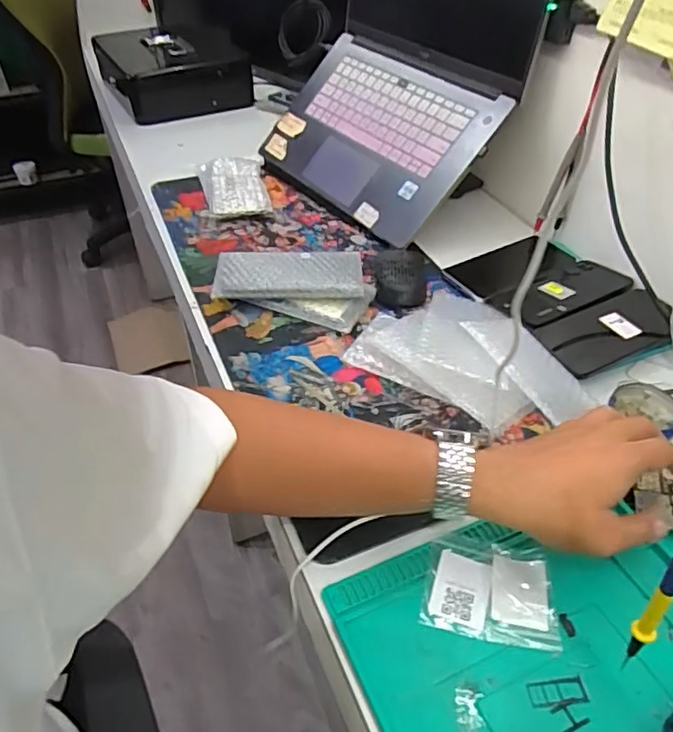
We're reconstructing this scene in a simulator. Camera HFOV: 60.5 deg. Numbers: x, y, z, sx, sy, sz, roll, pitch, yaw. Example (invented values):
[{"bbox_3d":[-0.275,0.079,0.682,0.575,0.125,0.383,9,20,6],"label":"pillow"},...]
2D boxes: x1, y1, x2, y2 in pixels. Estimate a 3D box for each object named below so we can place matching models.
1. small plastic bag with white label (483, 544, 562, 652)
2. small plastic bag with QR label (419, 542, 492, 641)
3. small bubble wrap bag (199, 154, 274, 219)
[{"bbox_3d":[0.135,0.167,0.416,0.047,0.004,0.067,9,43,9],"label":"small plastic bag with white label"},{"bbox_3d":[0.088,0.162,0.418,0.047,0.006,0.059,10,44,11],"label":"small plastic bag with QR label"},{"bbox_3d":[-0.155,-0.276,0.868,0.098,0.022,0.185,-6,43,-7],"label":"small bubble wrap bag"}]

